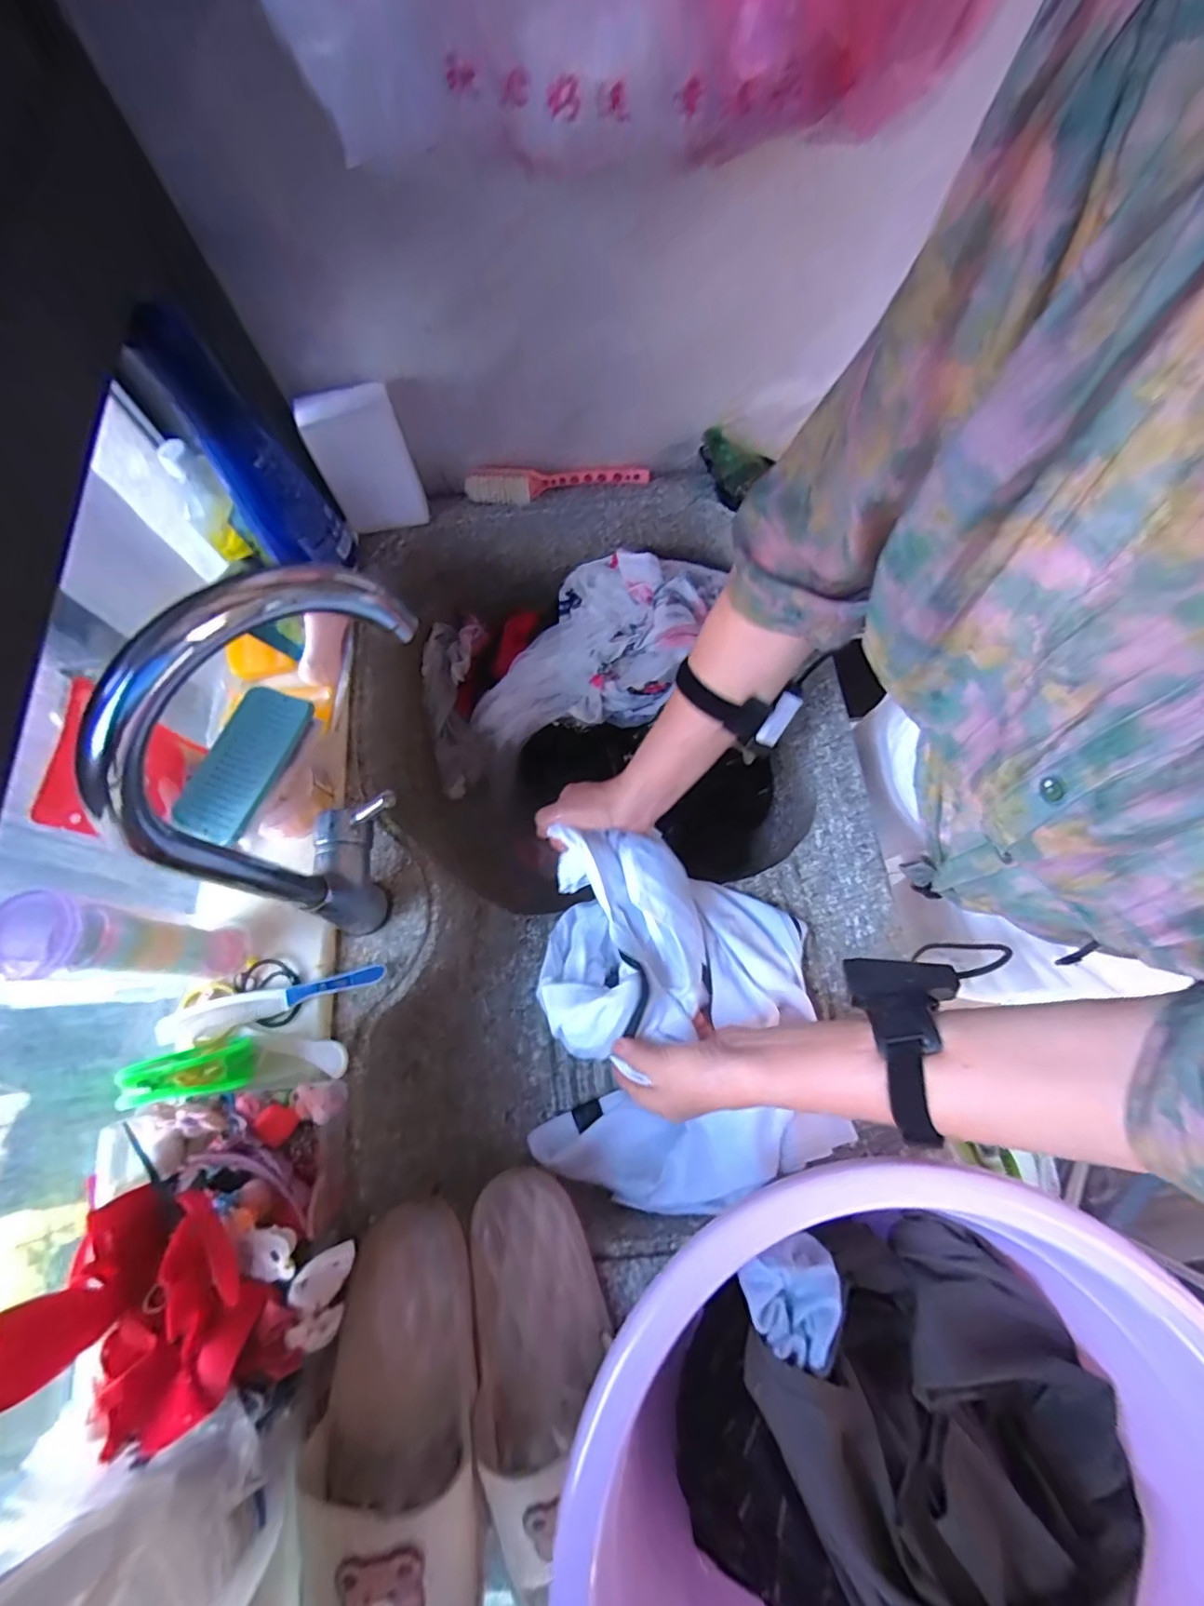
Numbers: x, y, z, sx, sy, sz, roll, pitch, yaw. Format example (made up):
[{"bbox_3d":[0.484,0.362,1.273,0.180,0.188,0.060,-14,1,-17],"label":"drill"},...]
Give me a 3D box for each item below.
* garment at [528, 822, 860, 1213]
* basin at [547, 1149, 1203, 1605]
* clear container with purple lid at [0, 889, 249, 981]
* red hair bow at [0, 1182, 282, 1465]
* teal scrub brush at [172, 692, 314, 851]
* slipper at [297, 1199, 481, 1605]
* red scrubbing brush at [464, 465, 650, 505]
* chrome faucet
[{"bbox_3d":[0.065,0.192,0.511,0.242,0.126,0.304,3,71,3],"label":"garment"},{"bbox_3d":[0.190,0.415,0.322,0.396,0.139,0.365,-1,71,2],"label":"basin"},{"bbox_3d":[-0.354,0.109,0.429,0.048,0.178,0.051,3,71,3],"label":"clear container with purple lid"},{"bbox_3d":[-0.297,0.323,0.350,0.107,0.068,0.140,-35,73,-10],"label":"red hair bow"},{"bbox_3d":[-0.308,-0.036,0.477,0.067,0.012,0.135,22,73,9],"label":"teal scrub brush"},{"bbox_3d":[-0.136,0.426,0.364,0.105,0.057,0.258,-11,71,-2],"label":"slipper"},{"bbox_3d":[-0.053,-0.388,0.676,0.220,0.035,0.026,-5,71,0],"label":"red scrubbing brush"},{"bbox_3d":[-0.195,-0.021,0.392,0.067,0.330,0.192,33,75,12],"label":"chrome faucet"}]

